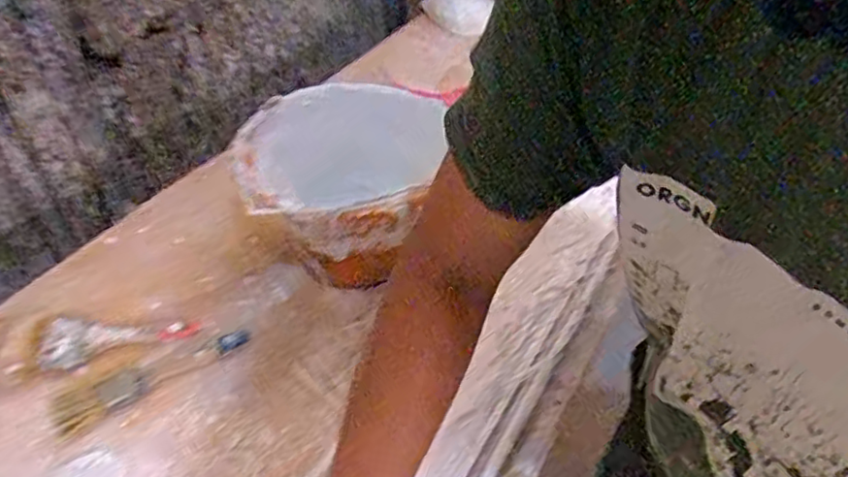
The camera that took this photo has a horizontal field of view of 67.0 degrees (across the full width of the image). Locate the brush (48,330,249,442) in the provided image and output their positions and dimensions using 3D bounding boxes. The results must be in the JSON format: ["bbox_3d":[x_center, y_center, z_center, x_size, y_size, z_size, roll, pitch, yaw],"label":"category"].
[{"bbox_3d":[-0.286,0.143,0.678,0.200,0.009,0.050,-27,52,-26],"label":"brush"}]

